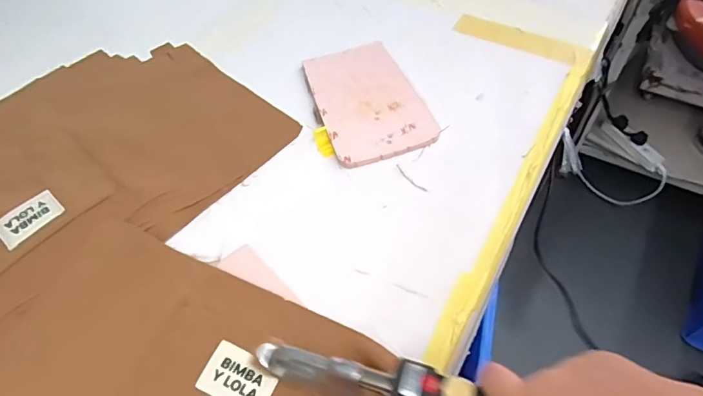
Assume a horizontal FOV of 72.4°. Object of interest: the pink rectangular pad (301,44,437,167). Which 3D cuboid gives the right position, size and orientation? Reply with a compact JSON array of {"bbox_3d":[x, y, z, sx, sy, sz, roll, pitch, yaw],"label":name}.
[{"bbox_3d":[0.016,-0.114,0.558,0.112,0.013,0.177,-18,56,-10],"label":"pink rectangular pad"}]

